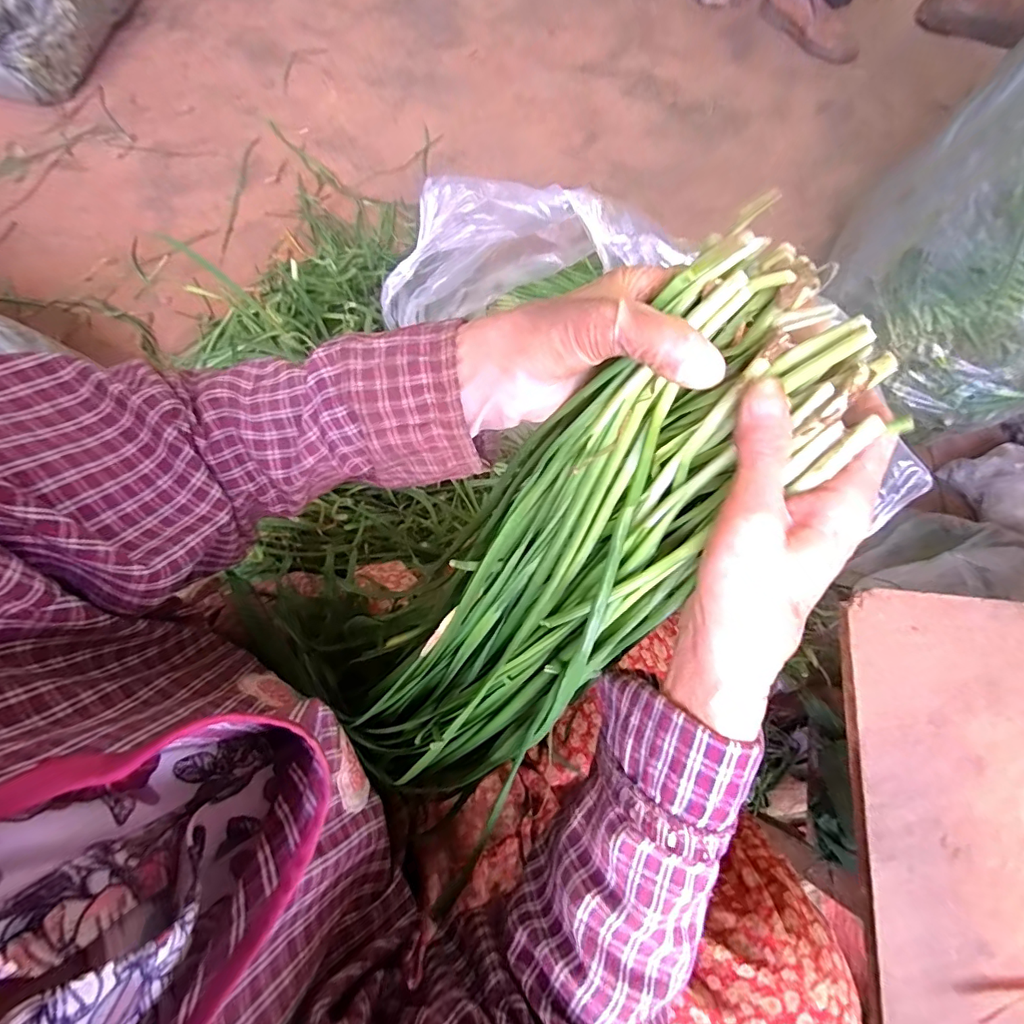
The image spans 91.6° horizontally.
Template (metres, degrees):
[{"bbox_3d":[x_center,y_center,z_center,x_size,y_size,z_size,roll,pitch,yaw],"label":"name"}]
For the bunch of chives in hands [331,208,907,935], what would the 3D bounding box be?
[{"bbox_3d":[0.019,0.035,0.281,0.138,0.065,0.368,46,115,13],"label":"bunch of chives in hands"}]

